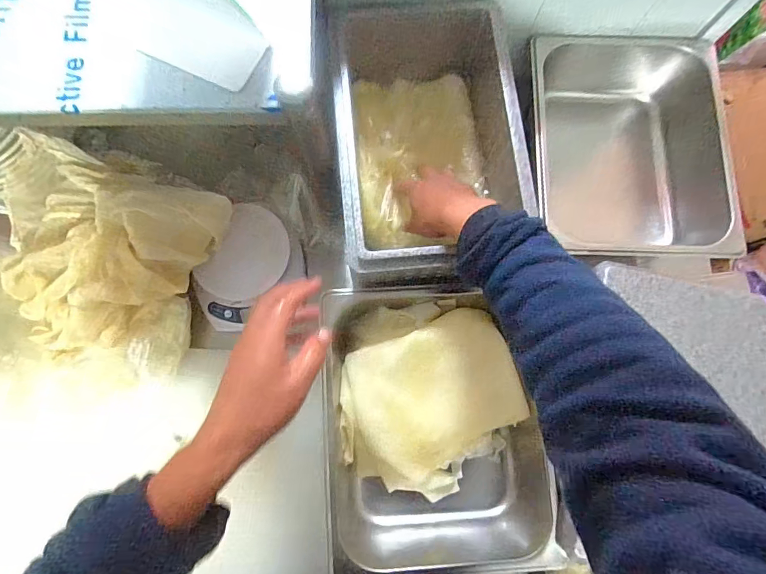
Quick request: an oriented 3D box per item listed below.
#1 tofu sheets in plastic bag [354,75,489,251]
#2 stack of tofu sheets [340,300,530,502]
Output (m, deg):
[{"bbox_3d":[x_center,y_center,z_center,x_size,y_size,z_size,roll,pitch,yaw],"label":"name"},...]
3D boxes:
[{"bbox_3d":[0.051,-0.182,0.582,0.172,0.053,0.245,-6,78,-3],"label":"tofu sheets in plastic bag"},{"bbox_3d":[0.060,0.151,0.546,0.234,0.073,0.254,-8,79,-3],"label":"stack of tofu sheets"}]

